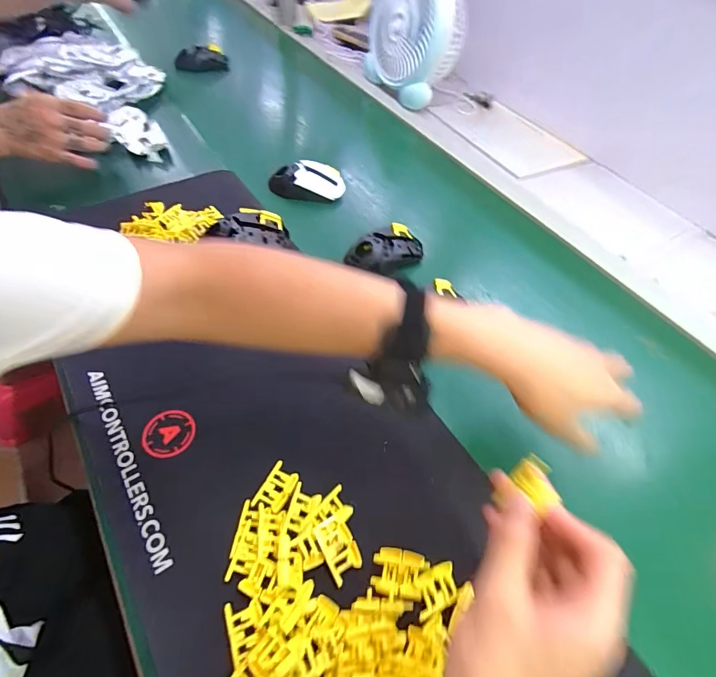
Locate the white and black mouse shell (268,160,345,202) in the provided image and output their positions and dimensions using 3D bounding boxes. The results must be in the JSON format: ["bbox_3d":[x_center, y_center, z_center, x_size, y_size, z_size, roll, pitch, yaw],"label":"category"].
[{"bbox_3d":[-0.080,-0.254,0.648,0.114,0.043,0.048,6,52,-3],"label":"white and black mouse shell"}]

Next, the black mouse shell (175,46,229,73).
[{"bbox_3d":[-0.357,-0.631,0.914,0.119,0.052,0.032,-1,53,-9],"label":"black mouse shell"}]

